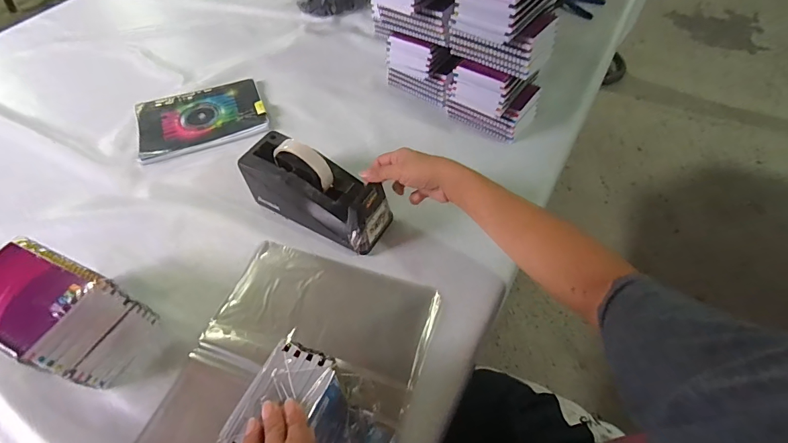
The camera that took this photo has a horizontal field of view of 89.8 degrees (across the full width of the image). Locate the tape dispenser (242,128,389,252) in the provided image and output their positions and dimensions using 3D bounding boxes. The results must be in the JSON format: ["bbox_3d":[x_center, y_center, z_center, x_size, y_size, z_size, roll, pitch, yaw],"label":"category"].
[{"bbox_3d":[-0.107,-0.043,0.538,0.209,0.113,0.073,28,60,8],"label":"tape dispenser"}]

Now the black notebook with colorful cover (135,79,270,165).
[{"bbox_3d":[-0.354,-0.194,0.724,0.220,0.013,0.178,-19,57,-12],"label":"black notebook with colorful cover"}]

